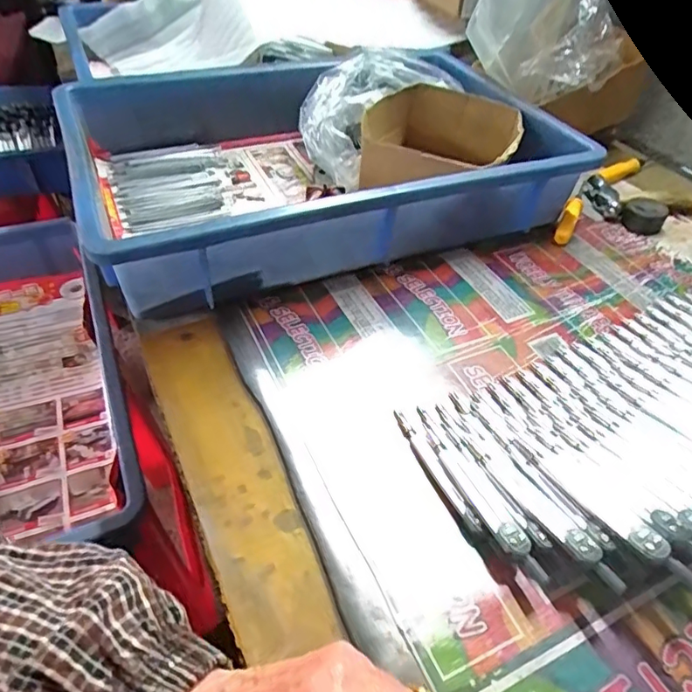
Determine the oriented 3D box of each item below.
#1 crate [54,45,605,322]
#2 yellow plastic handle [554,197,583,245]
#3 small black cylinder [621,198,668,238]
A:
[{"bbox_3d":[-0.022,-0.188,0.513,0.428,0.087,0.310,-17,49,-19],"label":"crate"},{"bbox_3d":[0.217,-0.121,0.517,0.014,0.014,0.077,23,49,19],"label":"yellow plastic handle"},{"bbox_3d":[0.295,-0.129,0.522,0.040,0.022,0.034,-31,55,-29],"label":"small black cylinder"}]

